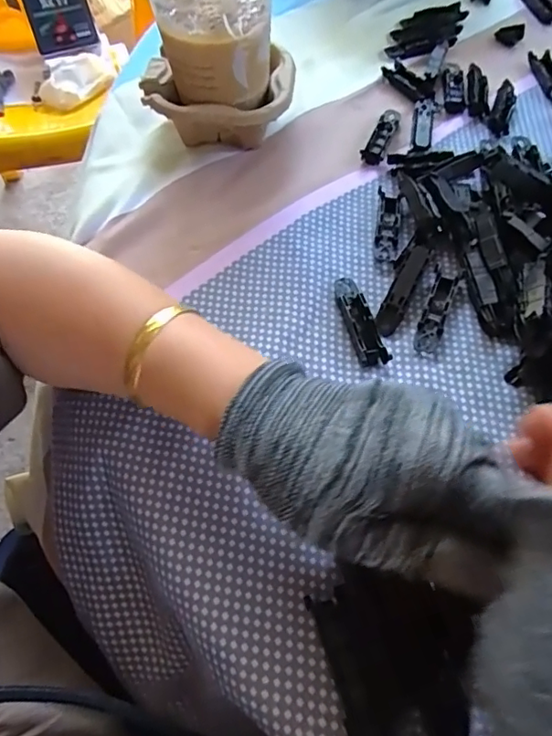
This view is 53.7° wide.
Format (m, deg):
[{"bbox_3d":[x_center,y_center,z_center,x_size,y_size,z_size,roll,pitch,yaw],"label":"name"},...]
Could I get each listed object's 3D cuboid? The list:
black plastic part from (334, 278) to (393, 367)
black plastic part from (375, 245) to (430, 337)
[{"bbox_3d":[0.050,-0.031,0.330,0.018,0.008,0.064,-12,59,-6],"label":"black plastic part"},{"bbox_3d":[0.077,-0.049,0.335,0.014,0.007,0.063,24,75,15],"label":"black plastic part"}]

